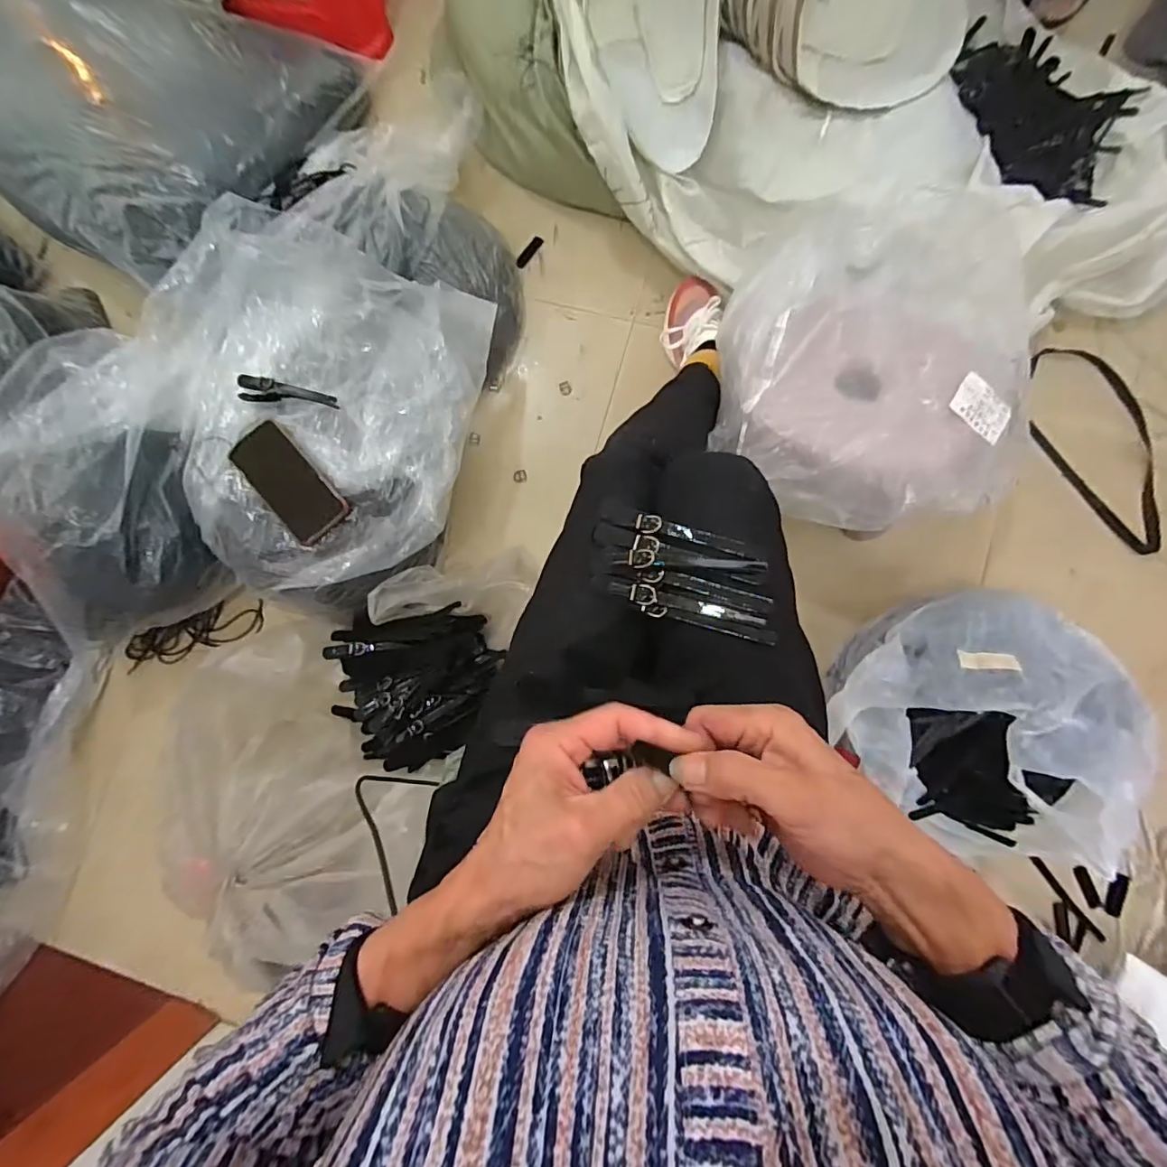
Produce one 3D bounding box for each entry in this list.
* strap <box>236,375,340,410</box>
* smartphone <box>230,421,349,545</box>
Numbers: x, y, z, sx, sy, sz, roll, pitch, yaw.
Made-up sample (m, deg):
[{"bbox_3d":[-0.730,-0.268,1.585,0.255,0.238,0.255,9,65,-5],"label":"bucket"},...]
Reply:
[{"bbox_3d":[-0.386,-0.249,0.680,0.142,0.014,0.035,9,86,5],"label":"strap"},{"bbox_3d":[-0.373,-0.129,0.654,0.073,0.010,0.169,-44,84,-1],"label":"smartphone"}]

